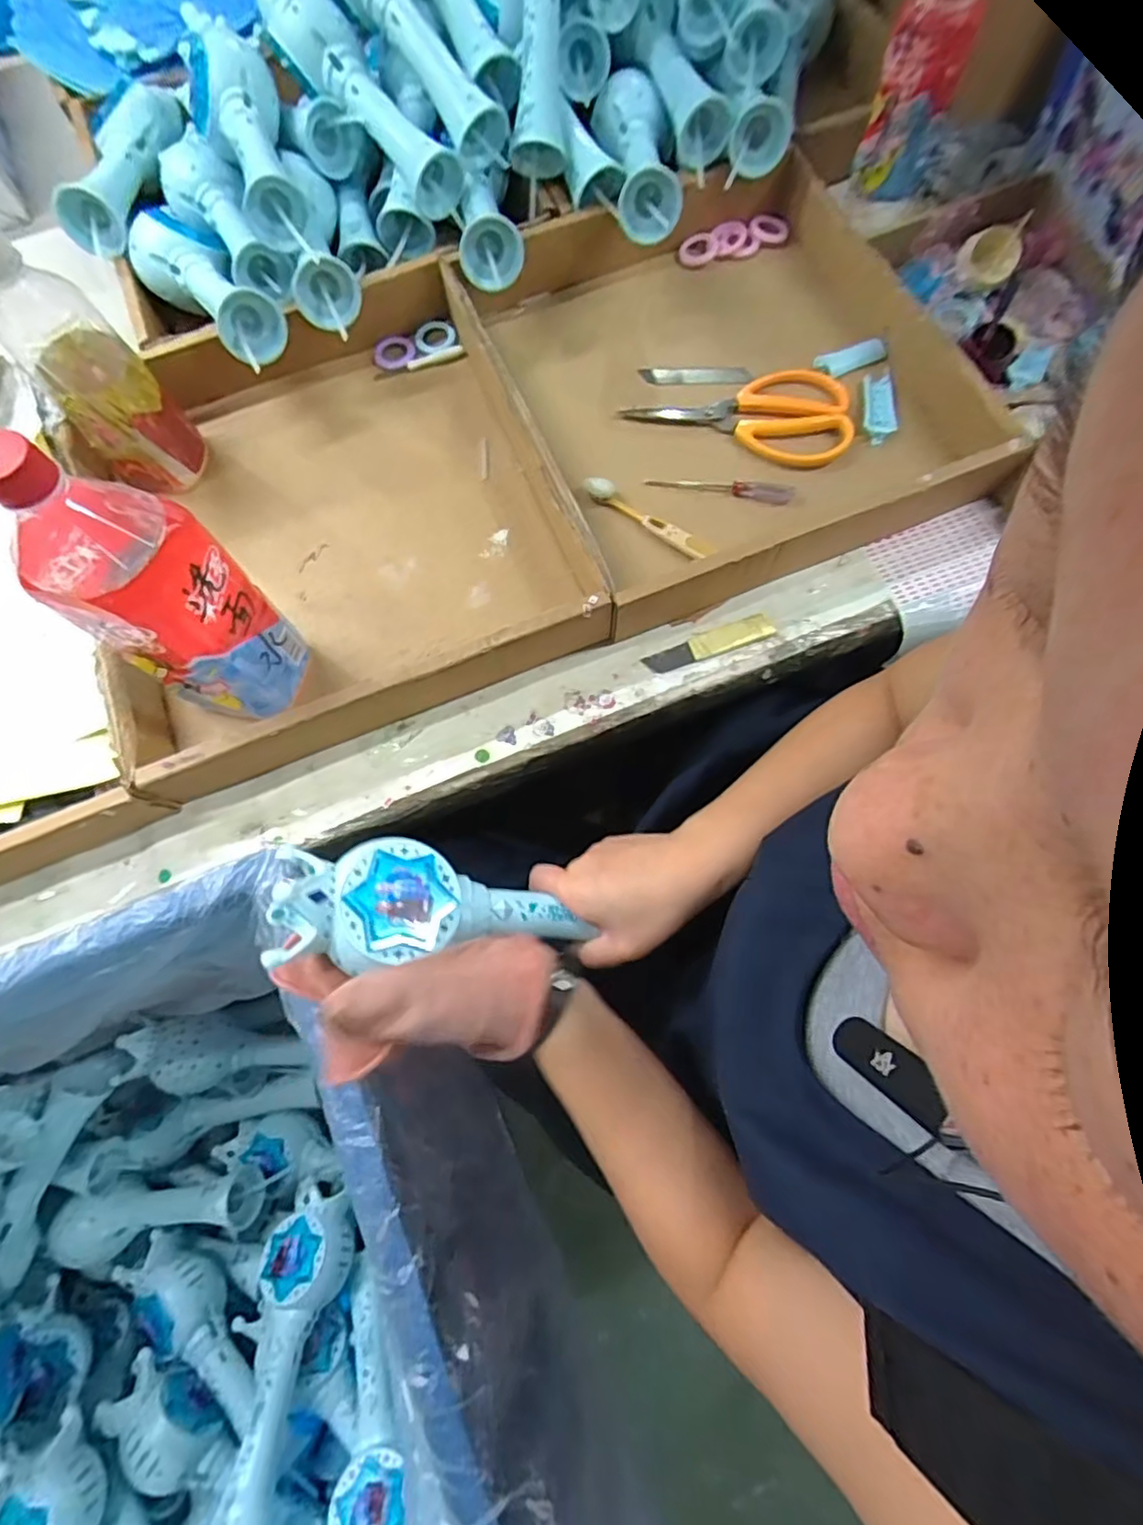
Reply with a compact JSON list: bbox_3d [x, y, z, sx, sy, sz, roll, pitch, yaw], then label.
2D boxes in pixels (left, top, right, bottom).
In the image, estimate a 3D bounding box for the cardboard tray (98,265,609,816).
[{"bbox_3d":[-0.193,-0.205,0.499,0.341,0.058,0.369,-20,75,-4],"label":"cardboard tray"}]

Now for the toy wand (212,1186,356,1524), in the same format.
[{"bbox_3d":[-0.251,0.509,0.548,0.080,0.042,0.224,5,55,3],"label":"toy wand"}]

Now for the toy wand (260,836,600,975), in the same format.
[{"bbox_3d":[-0.074,0.084,0.364,0.178,0.039,0.070,12,72,-28],"label":"toy wand"}]

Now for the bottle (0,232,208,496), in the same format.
[{"bbox_3d":[-0.356,-0.288,0.455,0.072,0.178,0.079,-42,77,-10],"label":"bottle"}]

